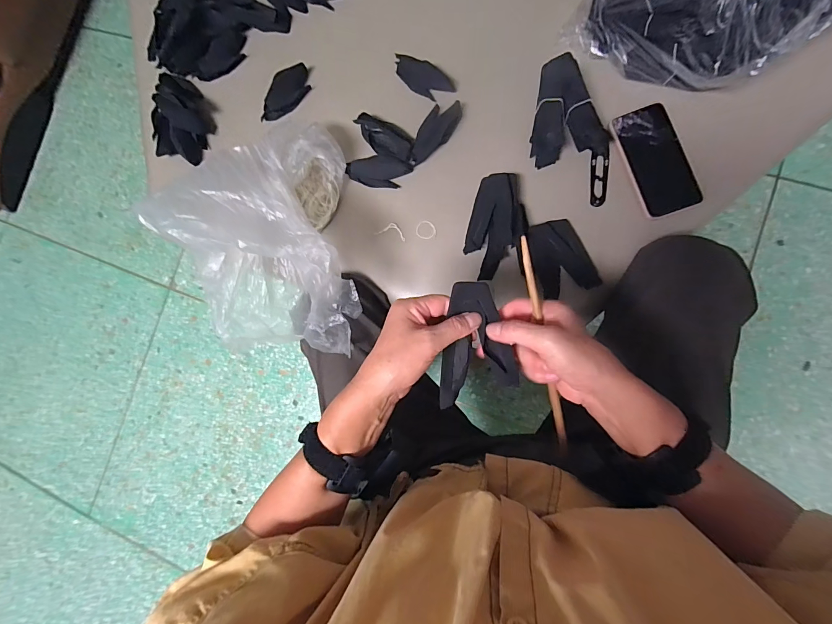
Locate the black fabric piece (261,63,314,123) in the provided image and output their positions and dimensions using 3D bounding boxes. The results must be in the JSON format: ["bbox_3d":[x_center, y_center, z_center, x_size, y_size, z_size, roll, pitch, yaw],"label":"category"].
[{"bbox_3d":[-0.218,-0.366,0.613,0.034,0.038,0.111,44,94,10],"label":"black fabric piece"}]

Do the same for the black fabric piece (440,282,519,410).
[{"bbox_3d":[0.060,0.032,0.343,0.070,0.017,0.116,3,86,8],"label":"black fabric piece"}]

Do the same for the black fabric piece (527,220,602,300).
[{"bbox_3d":[0.199,-0.077,0.508,0.079,0.021,0.105,-19,82,8],"label":"black fabric piece"}]

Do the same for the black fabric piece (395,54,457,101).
[{"bbox_3d":[0.008,-0.372,0.575,0.105,0.004,0.049,45,94,10],"label":"black fabric piece"}]

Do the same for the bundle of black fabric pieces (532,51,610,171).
[{"bbox_3d":[0.214,-0.274,0.503,0.108,0.065,0.116,-5,84,10],"label":"bundle of black fabric pieces"}]

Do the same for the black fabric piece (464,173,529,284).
[{"bbox_3d":[0.117,-0.123,0.525,0.084,0.033,0.151,8,87,10],"label":"black fabric piece"}]

